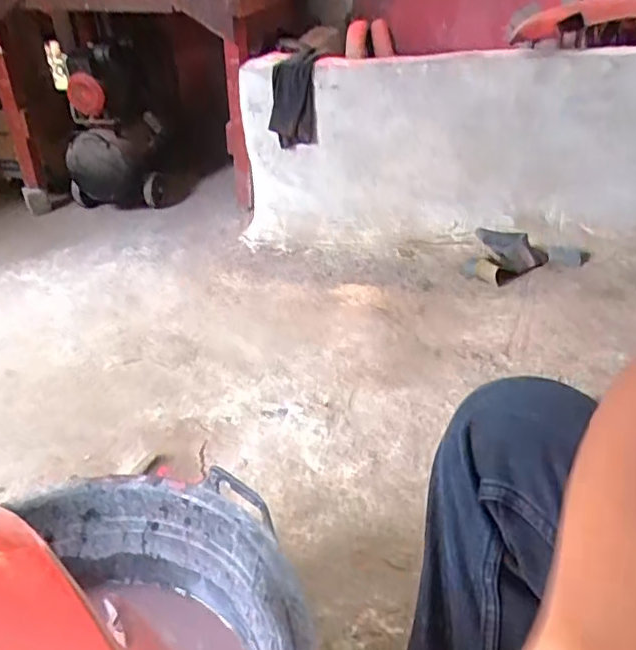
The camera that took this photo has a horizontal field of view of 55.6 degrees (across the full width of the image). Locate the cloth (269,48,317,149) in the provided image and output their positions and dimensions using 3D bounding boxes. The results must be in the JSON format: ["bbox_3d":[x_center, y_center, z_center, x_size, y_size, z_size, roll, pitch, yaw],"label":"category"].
[{"bbox_3d":[-0.060,-0.541,1.452,0.109,0.239,0.024,9,43,11],"label":"cloth"}]

